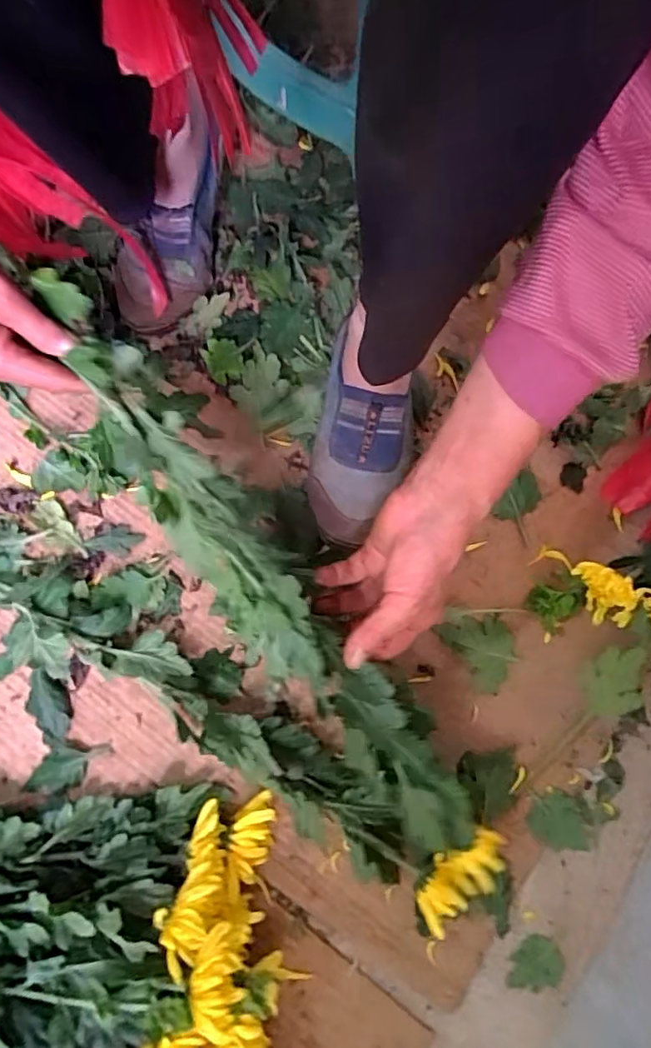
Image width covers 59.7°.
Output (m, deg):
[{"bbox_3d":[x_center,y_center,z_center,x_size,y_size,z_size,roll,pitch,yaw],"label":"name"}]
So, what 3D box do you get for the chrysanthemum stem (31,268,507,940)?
[{"bbox_3d":[-0.038,0.056,0.405,0.074,0.054,0.508,-35,94,-8],"label":"chrysanthemum stem"}]

